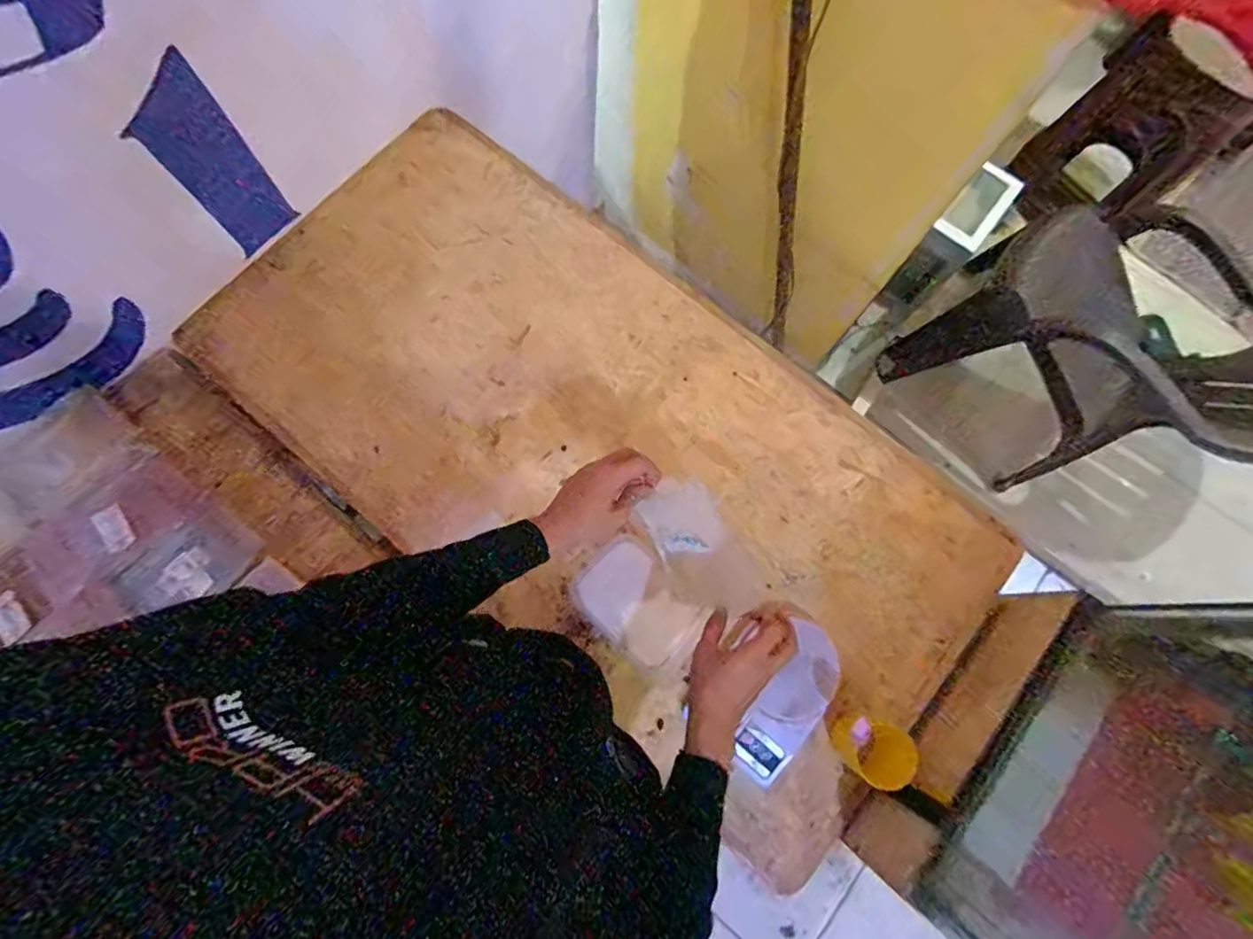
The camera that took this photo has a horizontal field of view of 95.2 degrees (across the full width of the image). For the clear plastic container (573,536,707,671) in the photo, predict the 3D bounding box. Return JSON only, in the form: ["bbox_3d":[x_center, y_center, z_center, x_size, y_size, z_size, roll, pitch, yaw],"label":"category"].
[{"bbox_3d":[0.013,0.181,0.764,0.161,0.030,0.113,43,79,8],"label":"clear plastic container"}]

